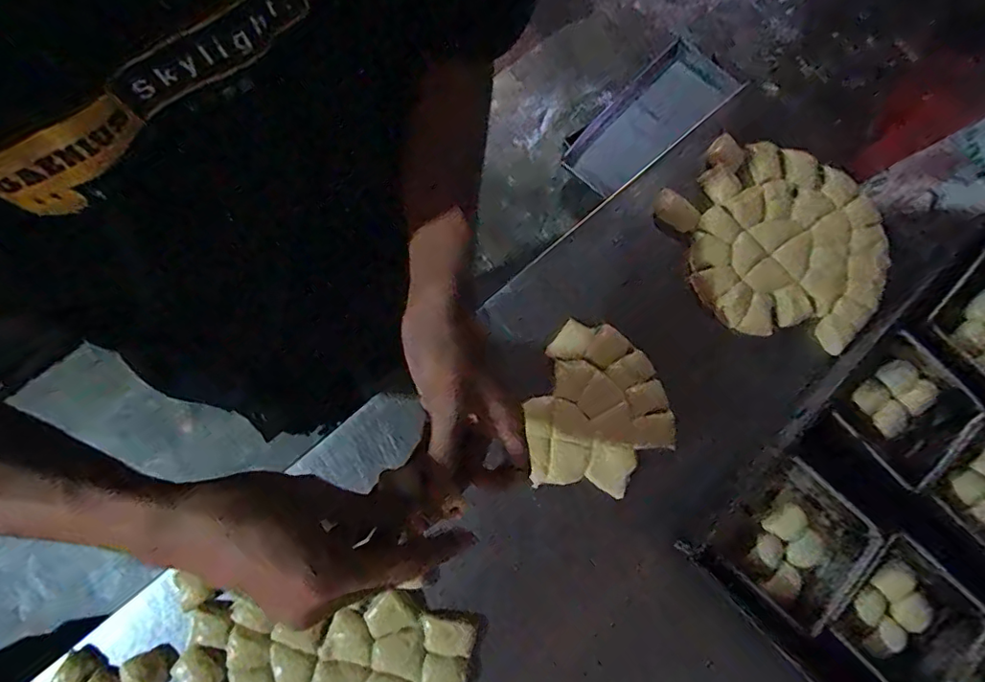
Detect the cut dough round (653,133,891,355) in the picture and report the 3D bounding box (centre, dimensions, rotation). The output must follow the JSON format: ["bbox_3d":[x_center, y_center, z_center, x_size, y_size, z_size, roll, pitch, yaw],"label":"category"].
[{"bbox_3d":[0.284,-0.103,0.545,0.222,0.014,0.192,20,81,3],"label":"cut dough round"}]

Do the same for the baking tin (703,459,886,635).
[{"bbox_3d":[0.279,0.186,0.492,0.111,0.041,0.117,41,82,7],"label":"baking tin"}]

